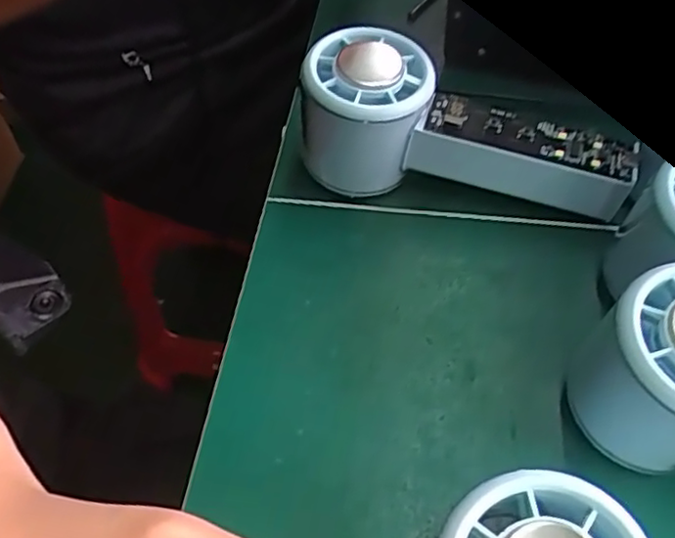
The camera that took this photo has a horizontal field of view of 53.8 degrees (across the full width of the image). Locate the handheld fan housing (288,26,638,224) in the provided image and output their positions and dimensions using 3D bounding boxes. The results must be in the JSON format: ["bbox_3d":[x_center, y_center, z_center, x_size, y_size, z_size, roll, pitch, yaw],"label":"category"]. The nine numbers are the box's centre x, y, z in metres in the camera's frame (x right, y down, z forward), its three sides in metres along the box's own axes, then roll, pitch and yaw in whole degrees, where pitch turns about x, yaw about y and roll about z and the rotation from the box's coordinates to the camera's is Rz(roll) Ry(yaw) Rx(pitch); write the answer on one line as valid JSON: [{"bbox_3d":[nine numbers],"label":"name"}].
[{"bbox_3d":[0.059,-0.065,0.310,0.152,0.060,0.059,8,55,6],"label":"handheld fan housing"}]

